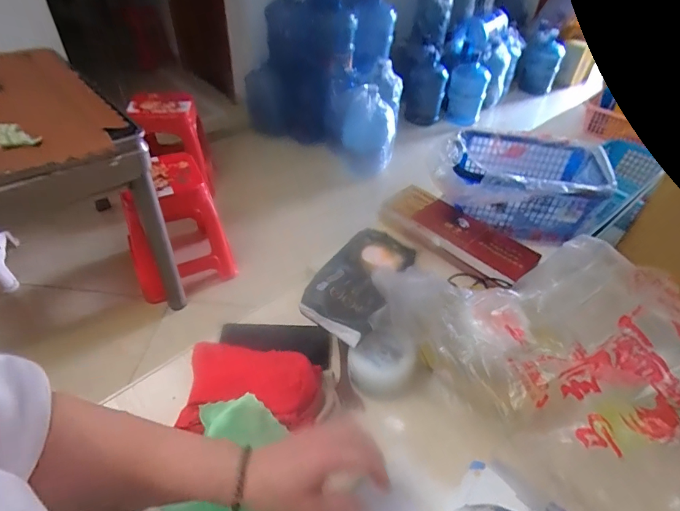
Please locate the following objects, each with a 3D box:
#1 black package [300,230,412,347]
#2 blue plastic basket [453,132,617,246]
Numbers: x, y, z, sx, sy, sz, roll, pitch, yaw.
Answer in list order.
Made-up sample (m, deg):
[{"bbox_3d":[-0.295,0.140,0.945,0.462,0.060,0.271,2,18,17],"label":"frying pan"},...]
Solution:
[{"bbox_3d":[0.024,0.031,0.584,0.105,0.036,0.187,23,48,20],"label":"black package"},{"bbox_3d":[0.342,-0.138,0.787,0.284,0.122,0.201,10,45,8],"label":"blue plastic basket"}]

